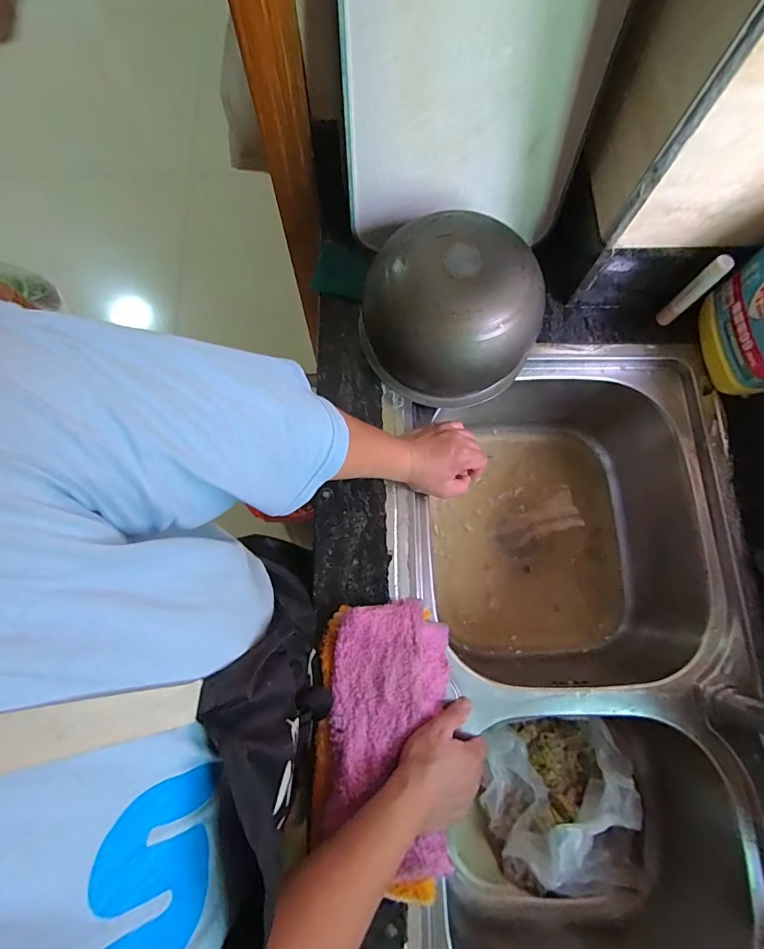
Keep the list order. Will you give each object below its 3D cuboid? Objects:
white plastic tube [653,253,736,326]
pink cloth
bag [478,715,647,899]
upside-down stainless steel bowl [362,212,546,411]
[{"bbox_3d":[0.387,-0.226,0.556,0.017,0.116,0.021,-43,80,-11],"label":"white plastic tube"},{"bbox_3d":[-0.001,0.276,0.458,0.142,0.045,0.273,3,76,0],"label":"pink cloth"},{"bbox_3d":[0.235,0.435,0.560,0.179,0.091,0.220,-12,76,-4],"label":"bag"},{"bbox_3d":[0.079,-0.190,0.533,0.200,0.134,0.173,38,78,8],"label":"upside-down stainless steel bowl"}]

